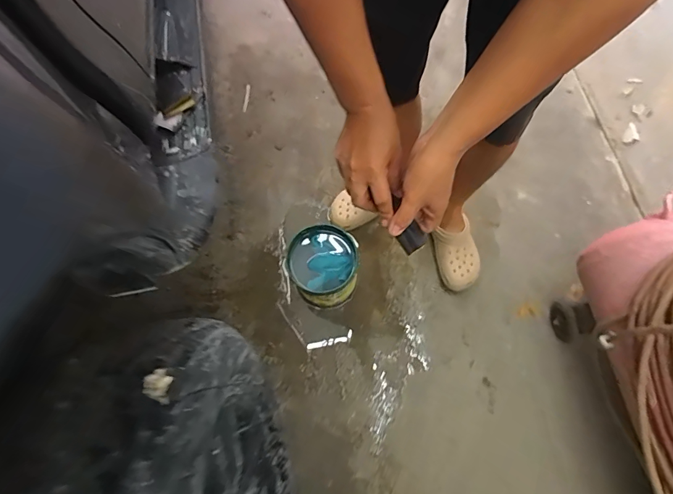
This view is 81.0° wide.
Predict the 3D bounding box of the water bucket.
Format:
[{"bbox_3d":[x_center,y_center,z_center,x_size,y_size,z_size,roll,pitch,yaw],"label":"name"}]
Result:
[{"bbox_3d":[-0.033,0.059,1.031,0.162,0.208,0.167,-1,71,2],"label":"water bucket"}]

